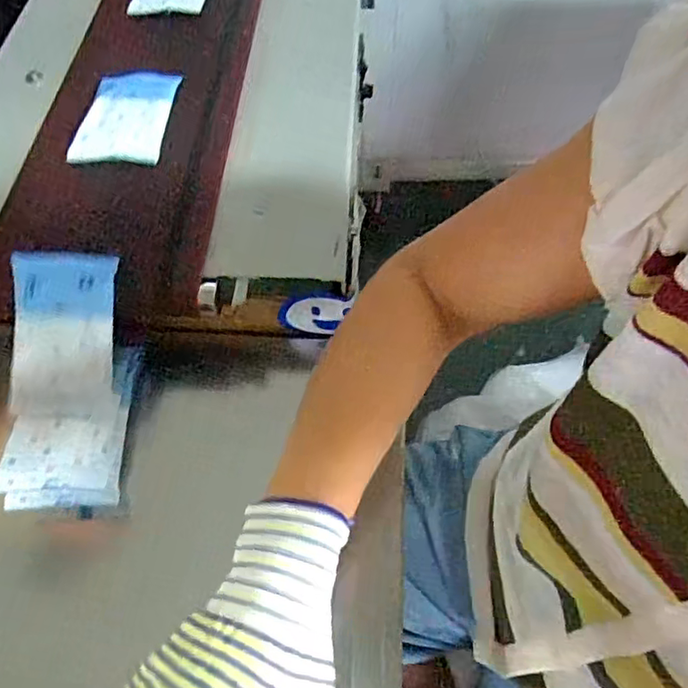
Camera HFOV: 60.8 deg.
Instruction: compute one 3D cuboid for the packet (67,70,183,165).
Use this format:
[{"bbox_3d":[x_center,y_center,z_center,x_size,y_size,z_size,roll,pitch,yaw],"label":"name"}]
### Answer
[{"bbox_3d":[-0.217,-0.236,0.597,0.086,0.012,0.134,6,61,3],"label":"packet"}]

